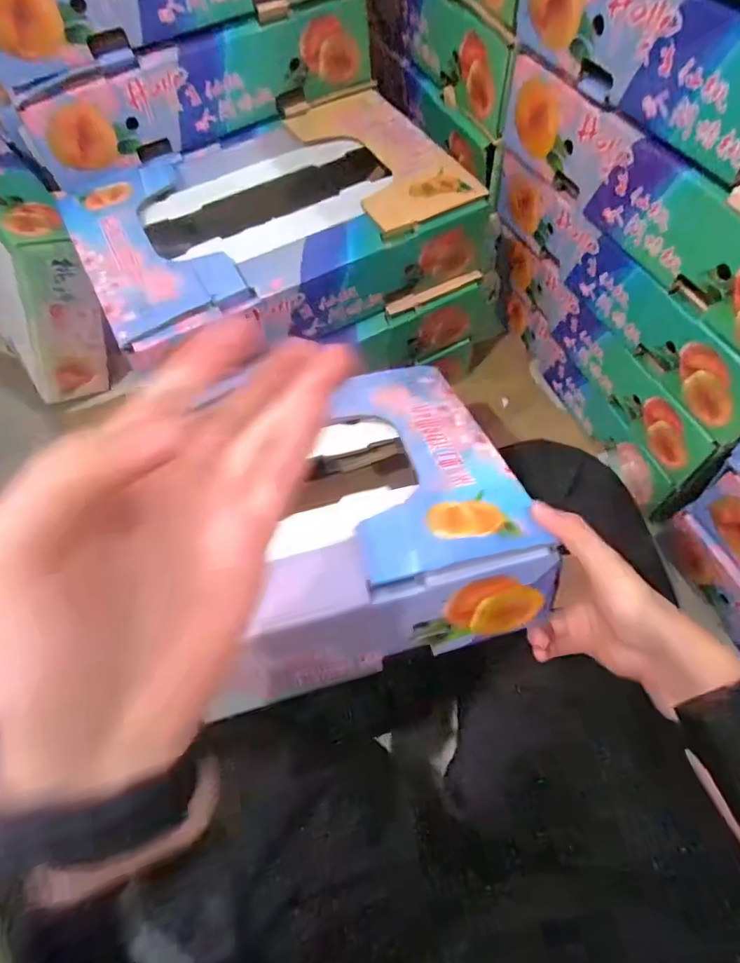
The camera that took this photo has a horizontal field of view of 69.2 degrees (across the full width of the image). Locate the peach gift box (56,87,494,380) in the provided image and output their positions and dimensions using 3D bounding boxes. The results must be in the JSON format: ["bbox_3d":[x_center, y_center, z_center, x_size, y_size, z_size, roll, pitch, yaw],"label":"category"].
[{"bbox_3d":[-0.111,-0.287,0.607,0.384,0.096,0.273,-25,63,-10],"label":"peach gift box"}]

